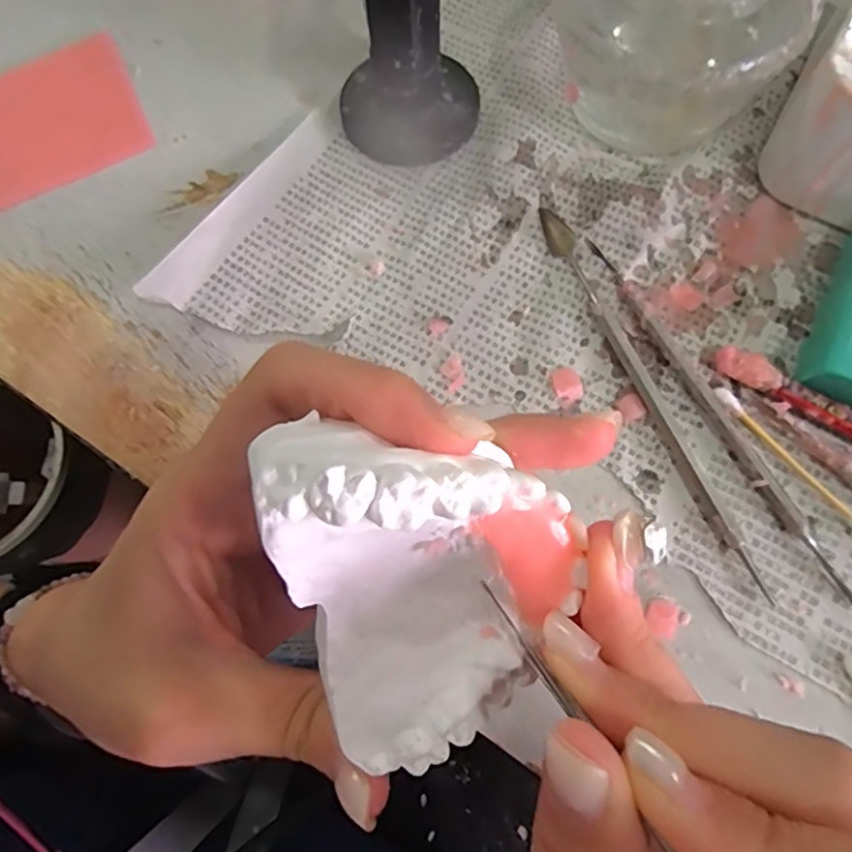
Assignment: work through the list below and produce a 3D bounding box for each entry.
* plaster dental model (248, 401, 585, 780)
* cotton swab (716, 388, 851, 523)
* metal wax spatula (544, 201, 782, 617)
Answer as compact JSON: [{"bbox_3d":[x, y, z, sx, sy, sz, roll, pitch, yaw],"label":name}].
[{"bbox_3d":[0.000,0.035,0.111,0.058,0.046,0.054,3,69,3],"label":"plaster dental model"},{"bbox_3d":[0.130,0.013,0.206,0.007,0.004,0.073,-37,74,-9],"label":"cotton swab"},{"bbox_3d":[0.079,-0.019,0.220,0.010,0.006,0.167,-21,72,-4],"label":"metal wax spatula"}]

